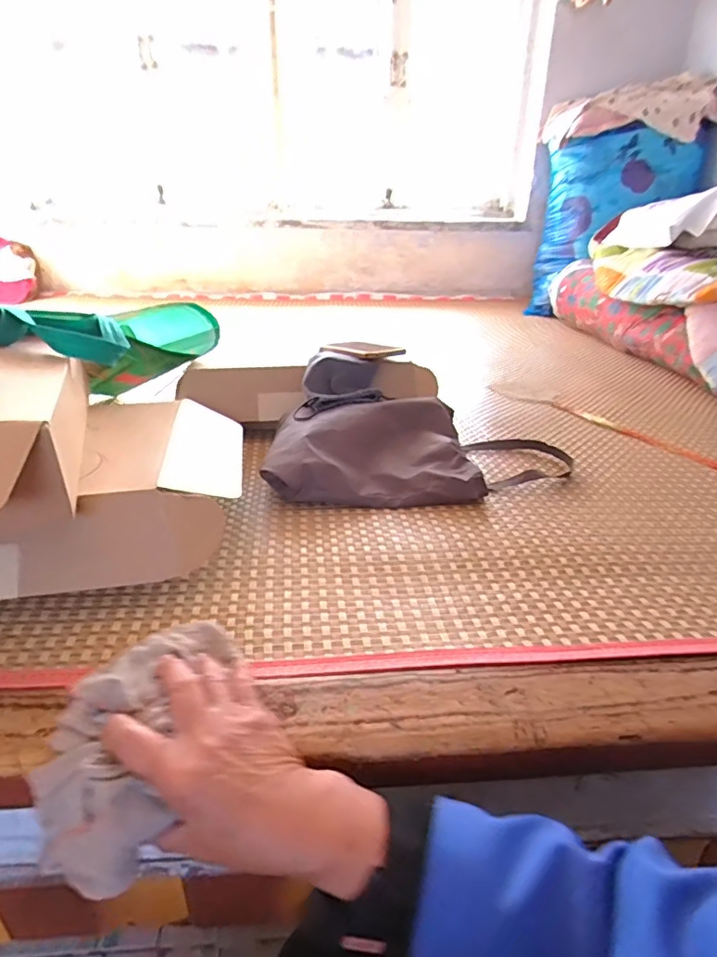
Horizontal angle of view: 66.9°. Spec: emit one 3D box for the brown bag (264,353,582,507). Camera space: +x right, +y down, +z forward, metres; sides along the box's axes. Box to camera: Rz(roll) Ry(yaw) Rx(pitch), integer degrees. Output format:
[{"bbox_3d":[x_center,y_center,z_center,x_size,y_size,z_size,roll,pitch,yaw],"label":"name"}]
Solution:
[{"bbox_3d":[0.086,-0.073,0.757,0.412,0.107,0.263,-1,28,-5],"label":"brown bag"}]

